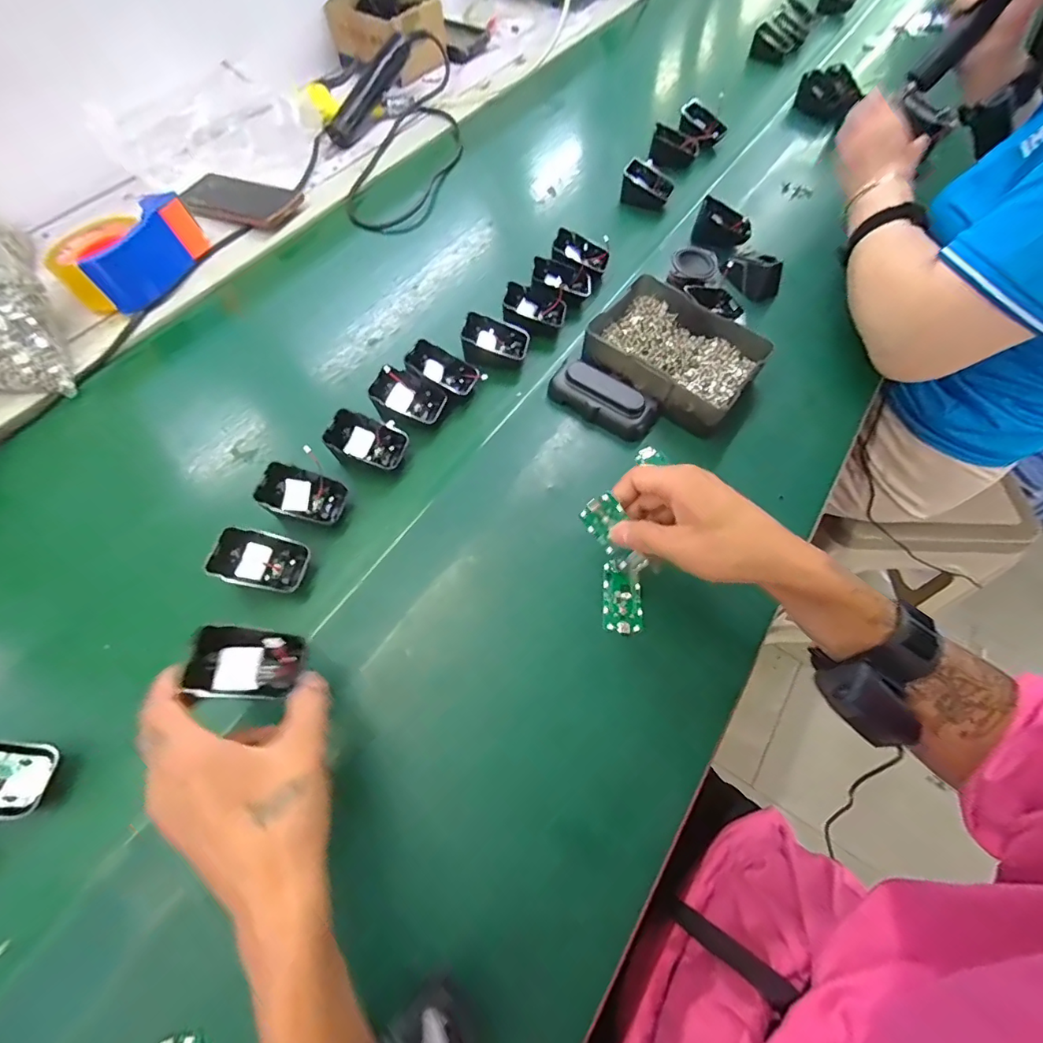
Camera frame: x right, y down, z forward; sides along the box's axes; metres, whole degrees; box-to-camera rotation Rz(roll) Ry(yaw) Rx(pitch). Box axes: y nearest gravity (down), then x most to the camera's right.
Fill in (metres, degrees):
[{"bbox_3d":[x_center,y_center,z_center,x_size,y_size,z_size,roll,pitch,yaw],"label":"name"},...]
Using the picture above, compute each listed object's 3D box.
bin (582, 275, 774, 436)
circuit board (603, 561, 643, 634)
[{"bbox_3d":[0.154,-0.171,0.504,0.163,0.049,0.127,38,69,17],"label":"bin"},{"bbox_3d":[0.083,0.062,0.403,0.031,0.007,0.057,2,64,1],"label":"circuit board"}]

